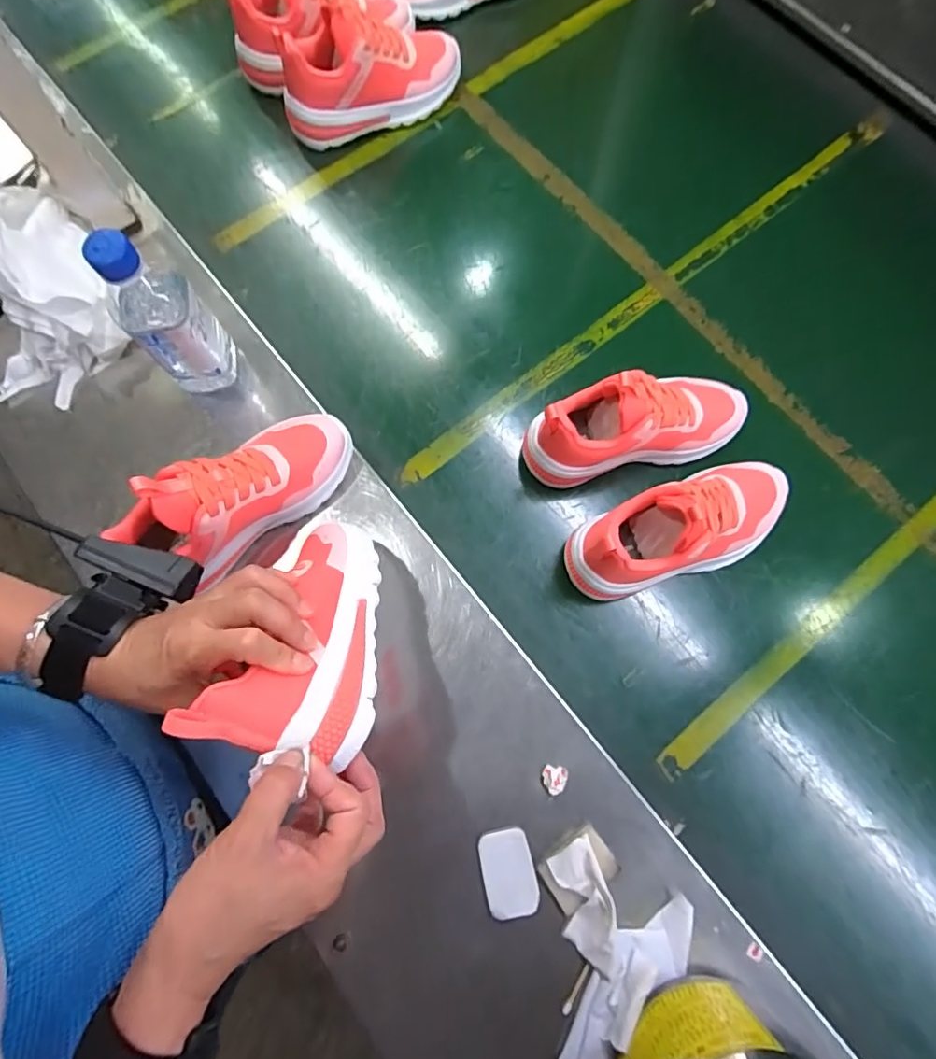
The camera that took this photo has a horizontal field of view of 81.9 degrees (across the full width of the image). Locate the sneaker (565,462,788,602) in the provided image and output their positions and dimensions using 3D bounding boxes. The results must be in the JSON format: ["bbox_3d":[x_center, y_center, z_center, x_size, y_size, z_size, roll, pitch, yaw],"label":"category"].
[{"bbox_3d":[0.193,0.000,0.470,0.210,0.108,0.080,-22,78,-4],"label":"sneaker"}]

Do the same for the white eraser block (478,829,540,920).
[{"bbox_3d":[0.032,0.269,0.422,0.039,0.007,0.059,-13,77,-3],"label":"white eraser block"}]

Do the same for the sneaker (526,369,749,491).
[{"bbox_3d":[0.158,-0.097,0.494,0.211,0.107,0.070,-15,78,-2],"label":"sneaker"}]

